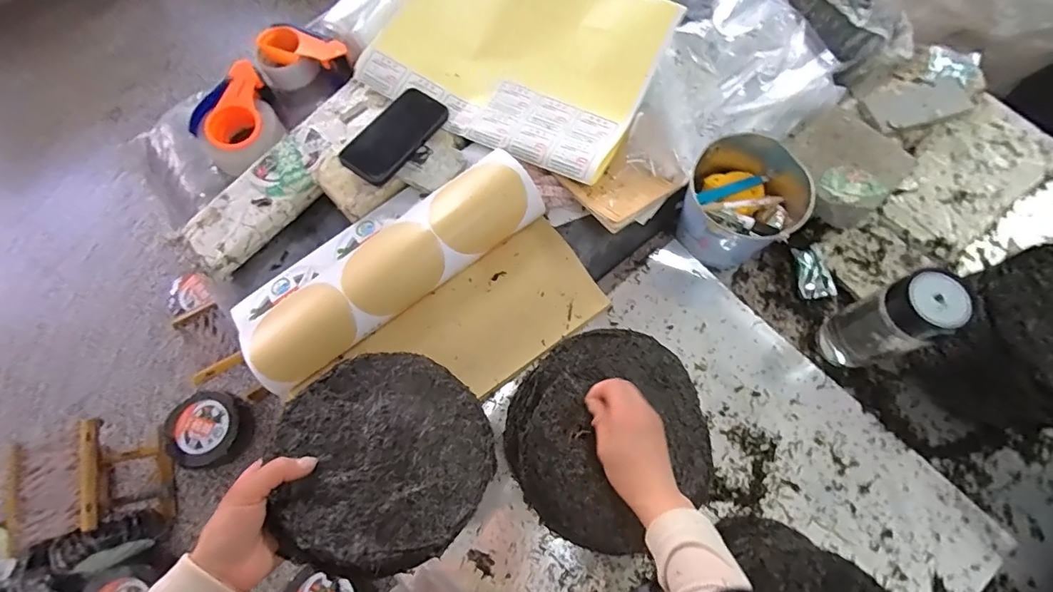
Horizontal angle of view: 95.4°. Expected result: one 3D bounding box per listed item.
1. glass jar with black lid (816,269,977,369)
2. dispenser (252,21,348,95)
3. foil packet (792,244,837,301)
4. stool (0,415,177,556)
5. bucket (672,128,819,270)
[{"bbox_3d":[0.436,0.034,0.578,0.060,0.178,0.071,-16,70,-4],"label":"glass jar with black lid"},{"bbox_3d":[-0.368,-0.376,0.777,0.144,0.064,0.088,22,72,10],"label":"dispenser"},{"bbox_3d":[0.417,-0.034,0.695,0.047,0.013,0.078,-11,84,-9],"label":"foil packet"},{"bbox_3d":[-1.043,0.452,1.168,0.246,0.230,0.238,-16,70,-4],"label":"stool"},{"bbox_3d":[0.297,-0.127,0.673,0.151,0.126,0.144,-1,69,2],"label":"bucket"}]

